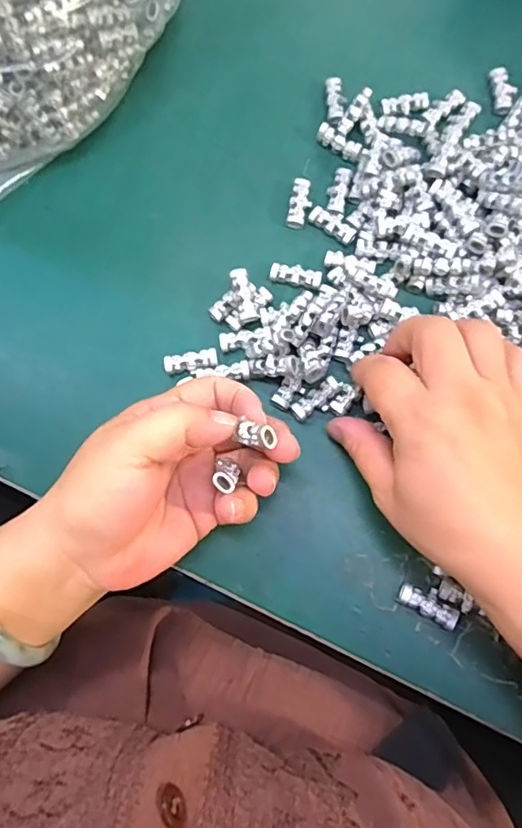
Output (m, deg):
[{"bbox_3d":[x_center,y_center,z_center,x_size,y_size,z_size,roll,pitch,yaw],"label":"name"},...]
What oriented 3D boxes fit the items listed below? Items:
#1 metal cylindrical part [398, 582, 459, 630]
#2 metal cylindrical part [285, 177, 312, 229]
[{"bbox_3d":[0.085,0.097,0.278,0.031,0.008,0.010,27,79,7],"label":"metal cylindrical part"},{"bbox_3d":[0.024,-0.128,0.332,0.013,0.008,0.030,15,78,5],"label":"metal cylindrical part"}]

